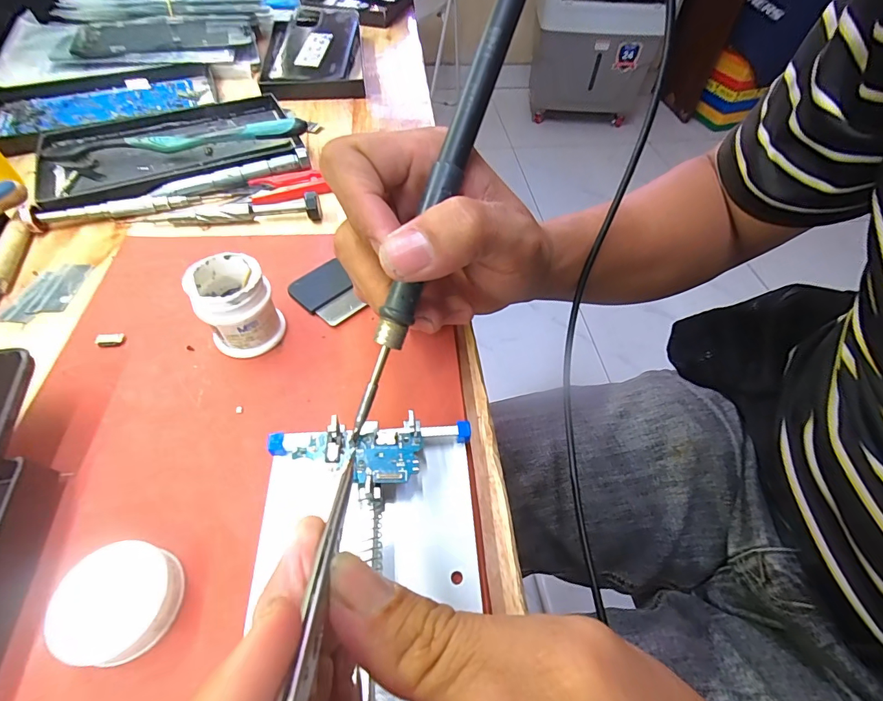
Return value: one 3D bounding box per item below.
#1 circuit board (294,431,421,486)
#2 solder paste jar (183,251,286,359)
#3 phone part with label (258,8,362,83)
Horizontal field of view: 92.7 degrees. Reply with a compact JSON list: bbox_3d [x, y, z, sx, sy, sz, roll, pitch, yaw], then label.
[{"bbox_3d":[-0.032,0.041,0.162,0.048,0.004,0.020,1,57,-6],"label":"circuit board"},{"bbox_3d":[-0.098,-0.021,0.203,0.032,0.041,0.031,1,54,-2],"label":"solder paste jar"},{"bbox_3d":[-0.137,-0.320,0.445,0.100,0.026,0.177,-7,54,-7],"label":"phone part with label"}]

